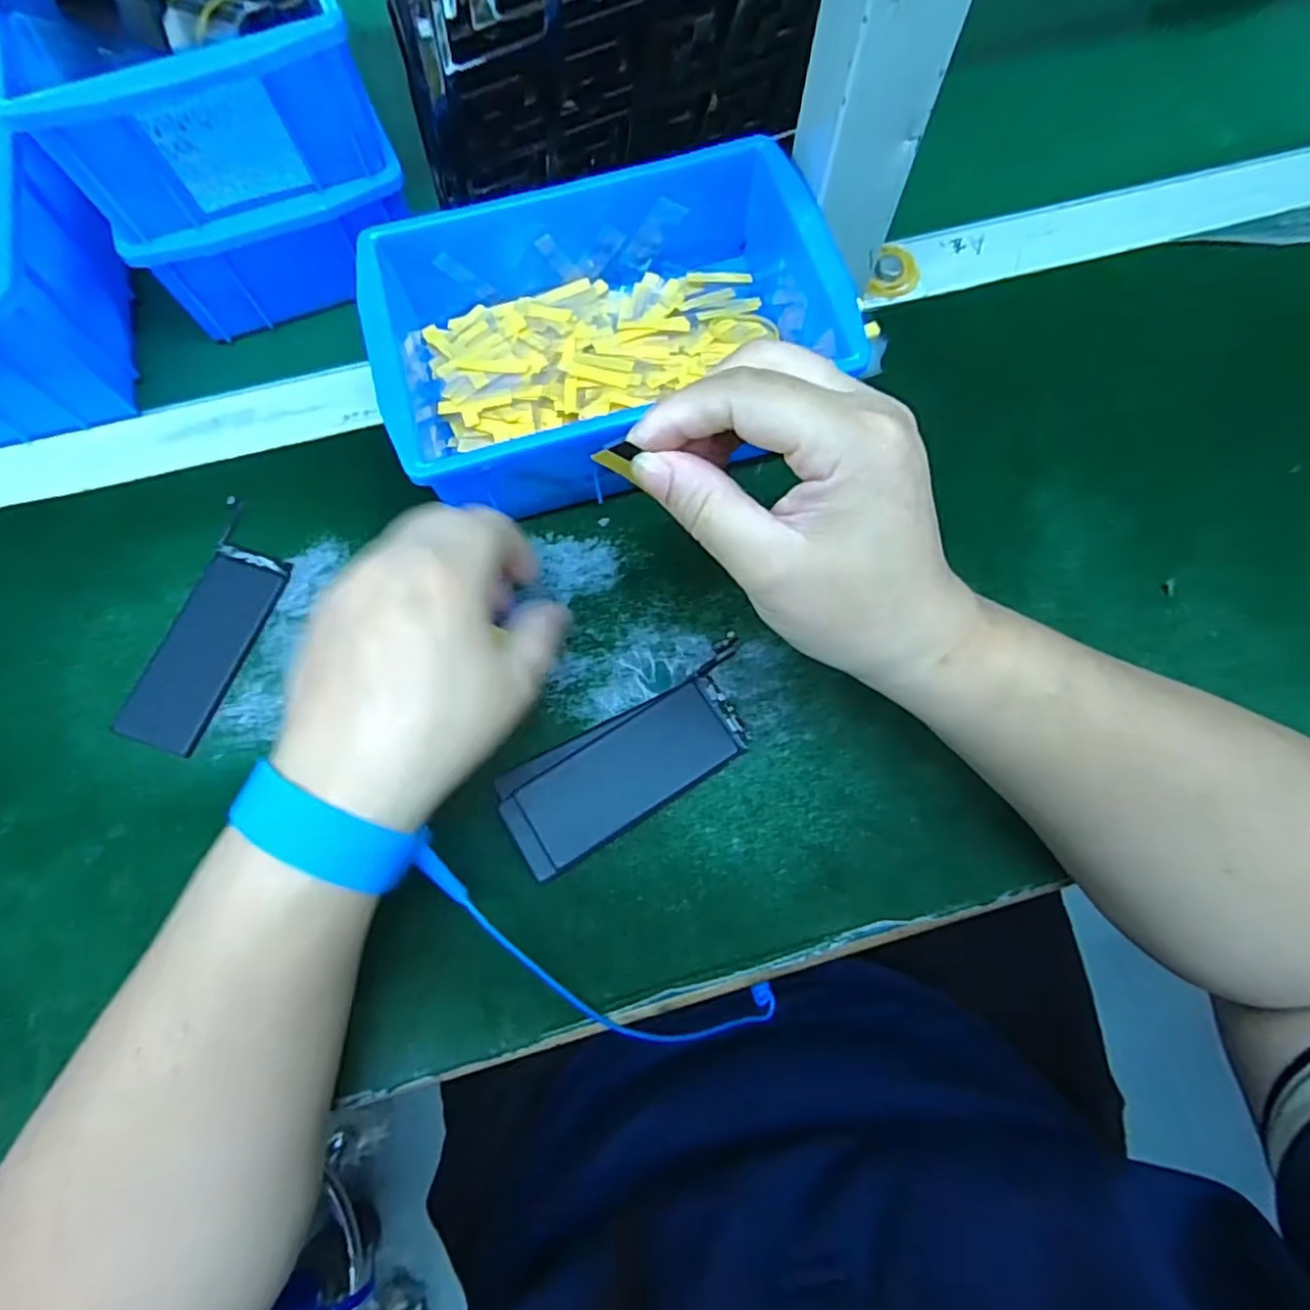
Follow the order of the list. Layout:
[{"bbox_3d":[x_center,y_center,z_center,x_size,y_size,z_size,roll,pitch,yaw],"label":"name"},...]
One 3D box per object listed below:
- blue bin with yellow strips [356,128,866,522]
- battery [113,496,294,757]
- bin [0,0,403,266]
[{"bbox_3d":[-0.022,-0.146,0.316,0.201,0.070,0.137,-18,71,-6],"label":"blue bin with yellow strips"},{"bbox_3d":[-0.201,-0.014,0.305,0.041,0.004,0.115,16,71,6],"label":"battery"},{"bbox_3d":[-0.216,-0.294,0.316,0.126,0.078,0.200,-20,73,-7],"label":"bin"}]

